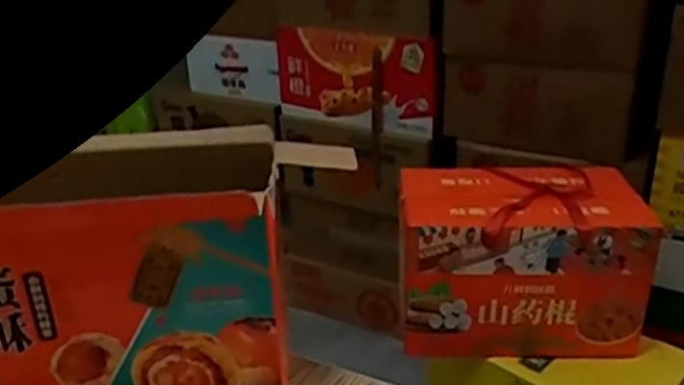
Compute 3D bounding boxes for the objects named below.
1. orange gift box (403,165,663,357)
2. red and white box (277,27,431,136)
[{"bbox_3d":[0.336,0.117,1.346,0.433,0.261,0.292,0,25,4],"label":"orange gift box"},{"bbox_3d":[0.030,-0.322,1.942,0.495,0.259,0.086,15,30,32],"label":"red and white box"}]

